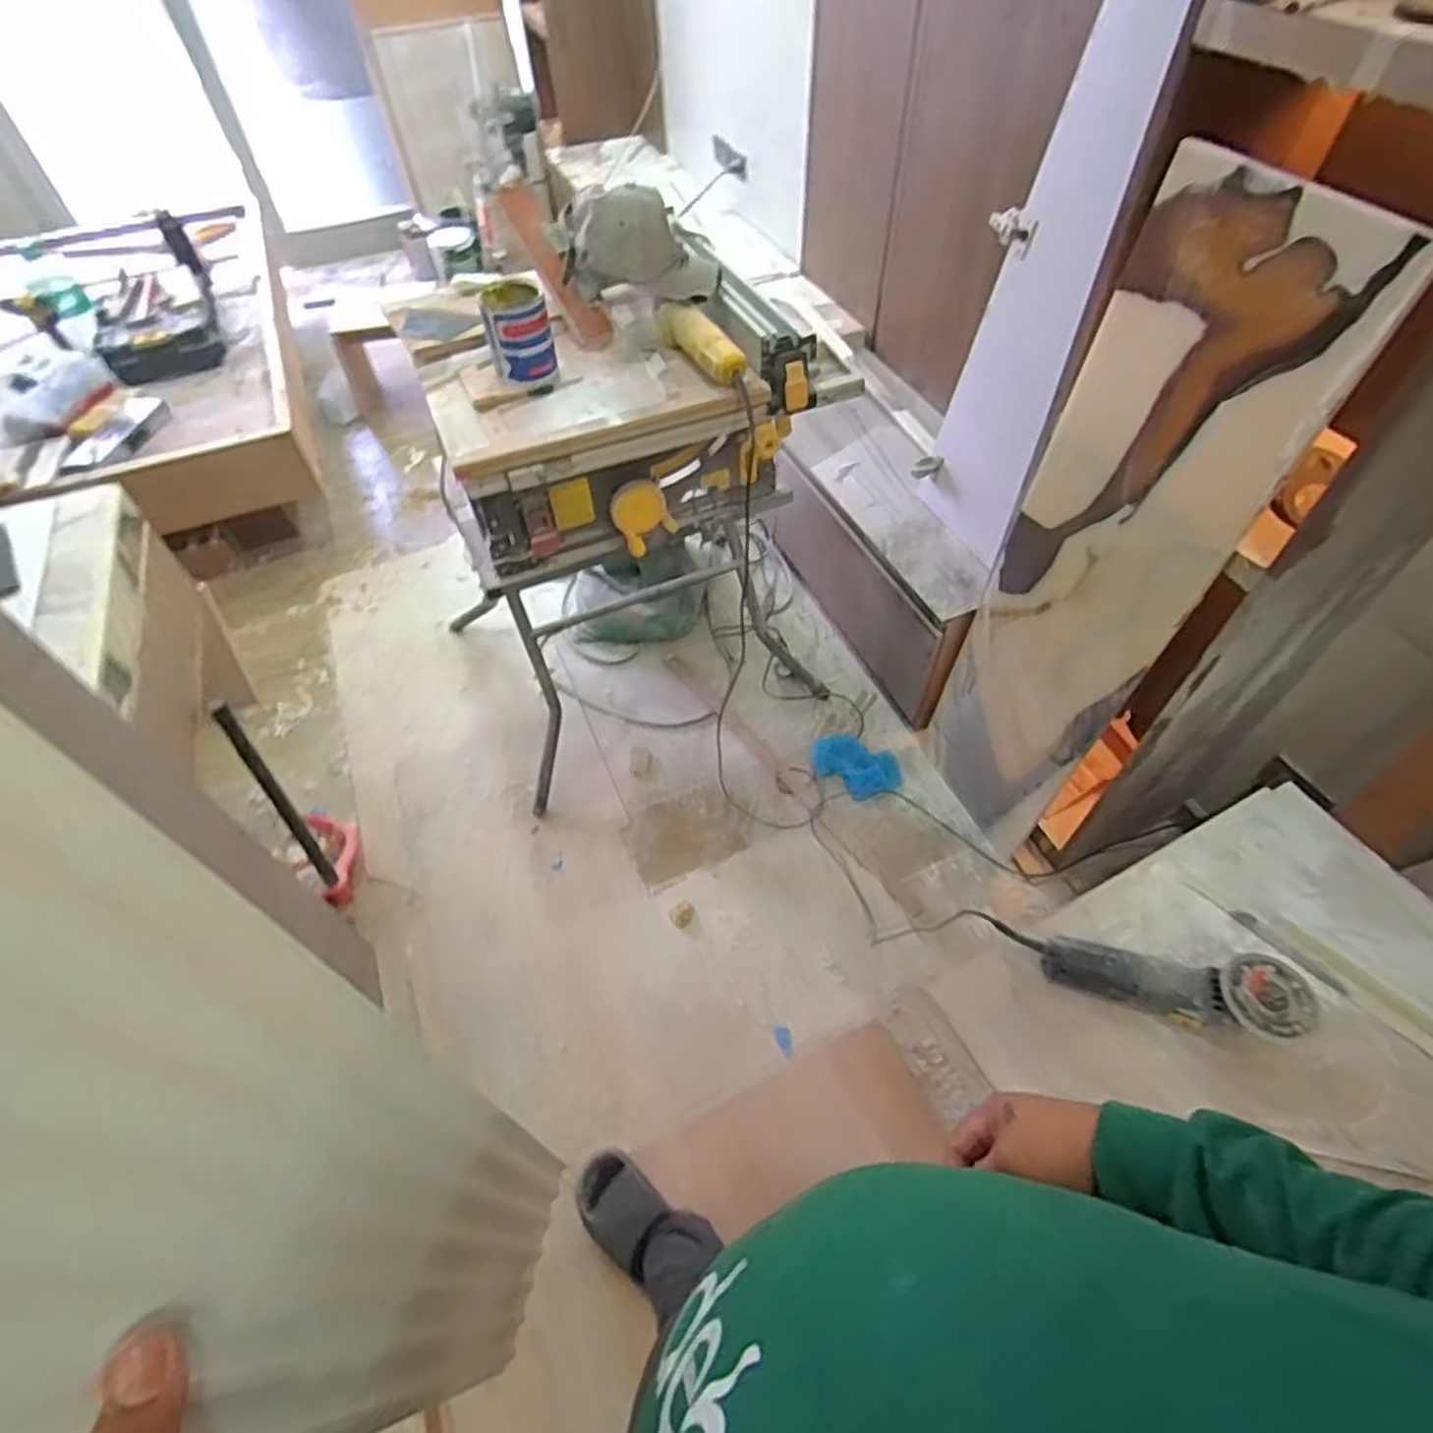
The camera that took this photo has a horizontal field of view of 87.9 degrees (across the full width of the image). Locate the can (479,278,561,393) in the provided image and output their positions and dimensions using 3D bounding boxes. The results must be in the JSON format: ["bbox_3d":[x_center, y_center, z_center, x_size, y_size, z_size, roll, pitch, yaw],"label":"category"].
[{"bbox_3d":[-0.301,-0.583,1.147,0.099,0.120,0.112,-13,54,-8],"label":"can"}]

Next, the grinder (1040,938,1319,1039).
[{"bbox_3d":[0.523,0.304,0.859,0.269,0.077,0.082,3,56,23],"label":"grinder"}]

